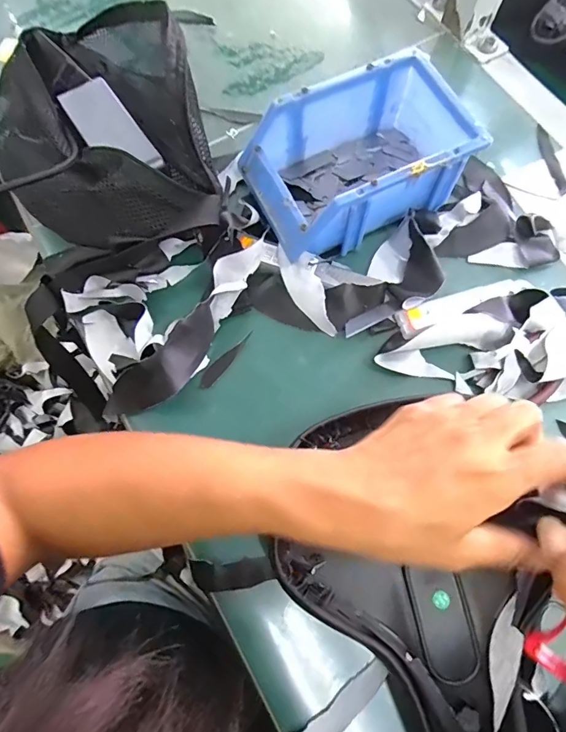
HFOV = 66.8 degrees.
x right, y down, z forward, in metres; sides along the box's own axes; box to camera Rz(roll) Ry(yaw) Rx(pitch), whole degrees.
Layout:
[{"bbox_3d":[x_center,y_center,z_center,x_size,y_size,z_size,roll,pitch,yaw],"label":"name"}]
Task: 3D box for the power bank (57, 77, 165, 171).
[{"bbox_3d":[-0.153,-0.210,0.379,0.047,0.011,0.124,-33,74,-10],"label":"power bank"}]

